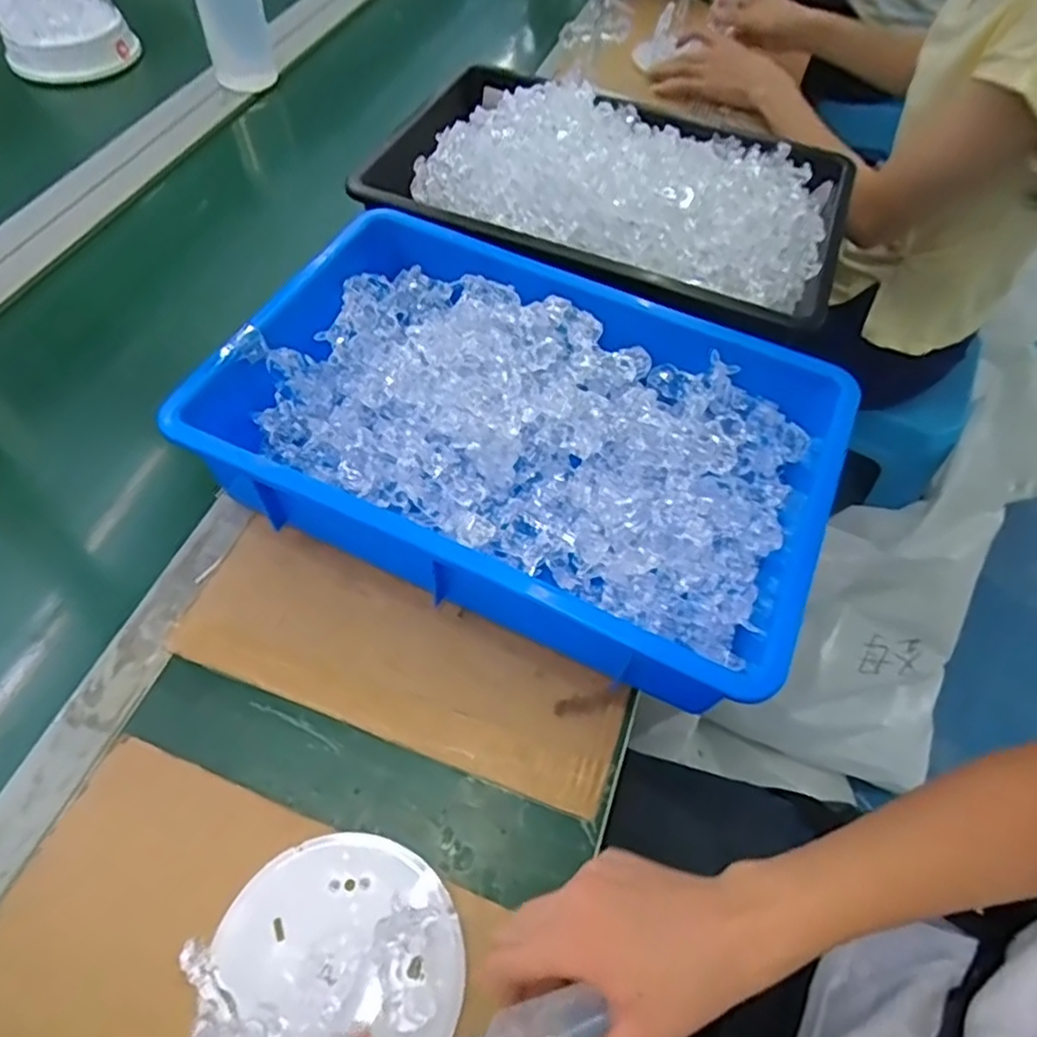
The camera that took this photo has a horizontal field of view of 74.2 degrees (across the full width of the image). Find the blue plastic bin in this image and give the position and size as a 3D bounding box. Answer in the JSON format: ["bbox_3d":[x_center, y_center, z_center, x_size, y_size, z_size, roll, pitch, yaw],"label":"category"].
[{"bbox_3d":[0.006,-0.059,0.508,0.403,0.096,0.275,23,59,11],"label":"blue plastic bin"}]

